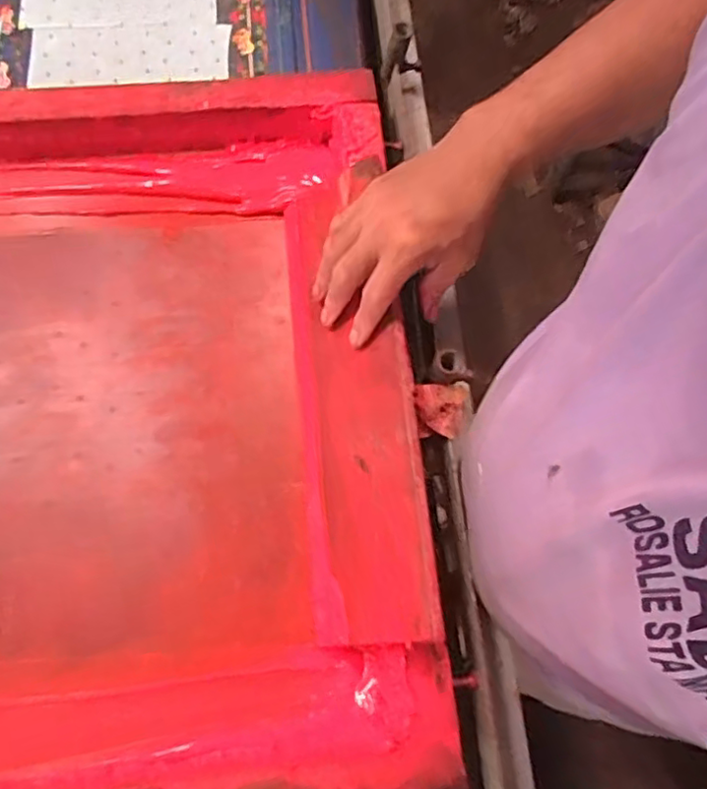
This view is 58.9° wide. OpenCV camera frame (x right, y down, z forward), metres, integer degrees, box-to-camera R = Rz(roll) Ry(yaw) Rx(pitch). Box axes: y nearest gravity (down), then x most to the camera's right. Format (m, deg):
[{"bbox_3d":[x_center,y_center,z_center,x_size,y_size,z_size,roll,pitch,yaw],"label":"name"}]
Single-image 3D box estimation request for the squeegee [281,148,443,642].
[{"bbox_3d":[0.000,-0.006,0.522,0.111,0.026,0.393,-20,69,36],"label":"squeegee"}]

